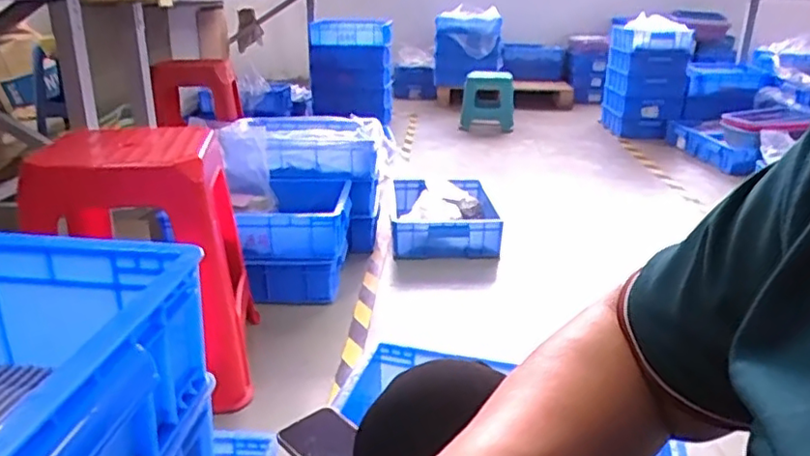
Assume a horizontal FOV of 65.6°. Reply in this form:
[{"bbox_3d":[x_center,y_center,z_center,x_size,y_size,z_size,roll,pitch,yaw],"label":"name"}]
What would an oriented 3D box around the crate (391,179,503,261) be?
[{"bbox_3d":[0.113,-0.035,1.877,0.297,0.138,0.381,0,20,-1],"label":"crate"}]

